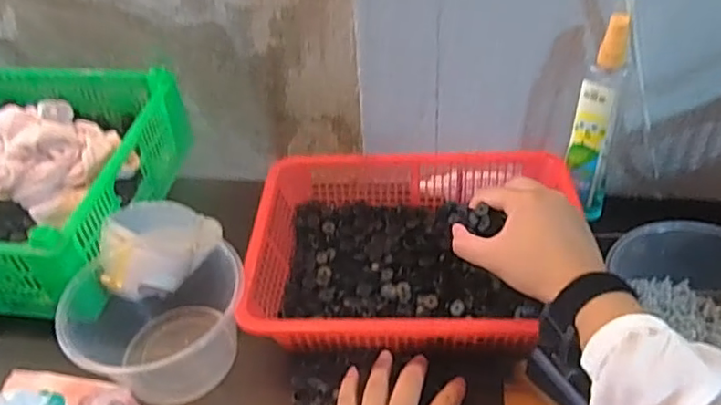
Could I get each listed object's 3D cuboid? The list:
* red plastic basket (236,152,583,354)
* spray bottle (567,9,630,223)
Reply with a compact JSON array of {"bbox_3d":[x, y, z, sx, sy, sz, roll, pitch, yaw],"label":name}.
[{"bbox_3d":[0.052,0.042,0.574,0.288,0.068,0.215,-2,41,3],"label":"red plastic basket"},{"bbox_3d":[0.227,-0.073,0.580,0.043,0.204,0.031,16,45,22],"label":"spray bottle"}]

